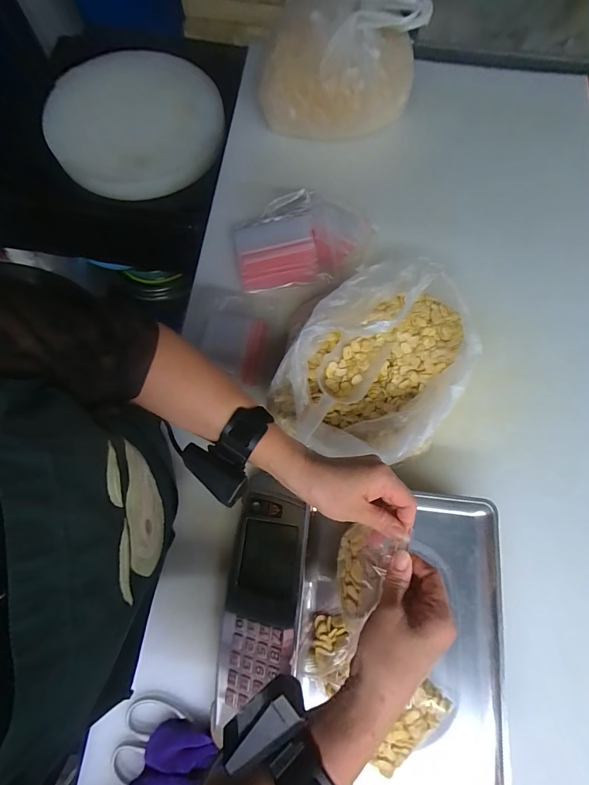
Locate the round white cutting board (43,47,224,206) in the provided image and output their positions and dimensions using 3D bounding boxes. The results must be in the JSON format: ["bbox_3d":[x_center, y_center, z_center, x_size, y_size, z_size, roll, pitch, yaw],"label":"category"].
[{"bbox_3d":[-0.400,-0.670,0.902,0.425,0.045,0.470,-8,73,0],"label":"round white cutting board"}]

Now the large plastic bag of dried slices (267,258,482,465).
[{"bbox_3d":[0.127,-0.046,0.522,0.218,0.130,0.293,39,76,9],"label":"large plastic bag of dried slices"}]

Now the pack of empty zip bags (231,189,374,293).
[{"bbox_3d":[0.015,-0.286,0.675,0.249,0.023,0.173,-10,81,-2],"label":"pack of empty zip bags"}]

